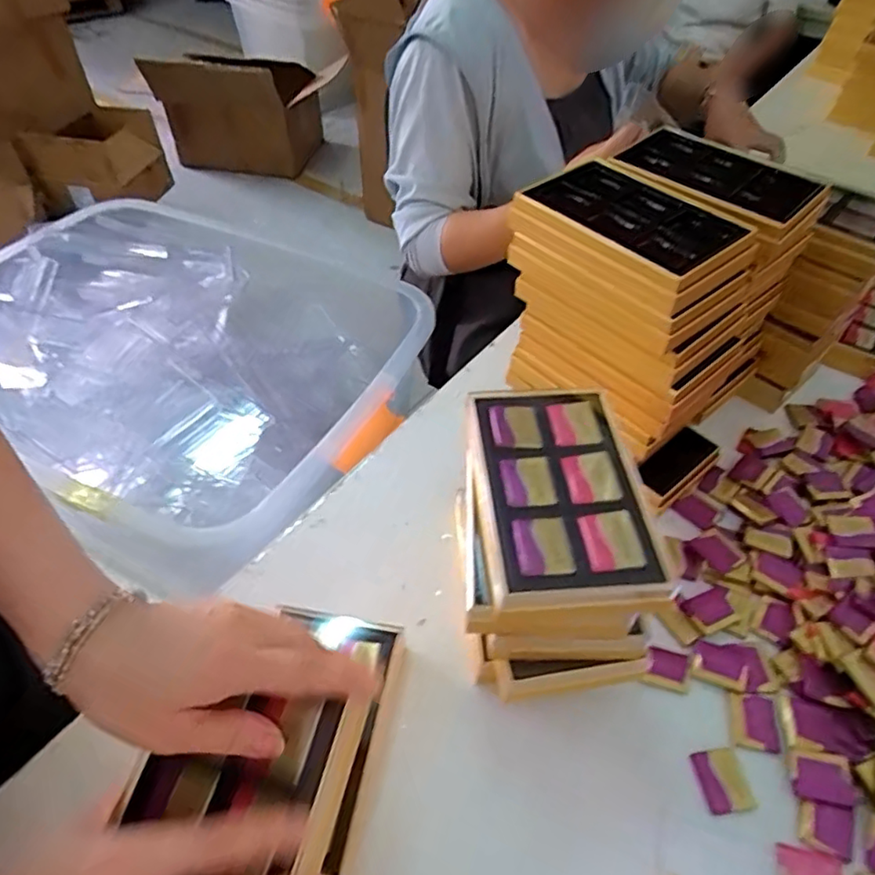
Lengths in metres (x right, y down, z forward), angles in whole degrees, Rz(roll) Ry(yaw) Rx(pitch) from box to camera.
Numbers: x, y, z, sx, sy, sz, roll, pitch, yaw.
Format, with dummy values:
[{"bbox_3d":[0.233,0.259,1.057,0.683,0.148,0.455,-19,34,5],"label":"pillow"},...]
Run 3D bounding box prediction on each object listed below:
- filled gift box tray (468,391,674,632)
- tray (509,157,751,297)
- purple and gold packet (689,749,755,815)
[{"bbox_3d":[0.076,0.037,0.399,0.107,0.023,0.173,-2,48,-3],"label":"filled gift box tray"},{"bbox_3d":[0.156,-0.173,0.481,0.109,0.017,0.159,-32,56,-26],"label":"tray"},{"bbox_3d":[0.201,0.242,0.425,0.032,0.004,0.039,-7,48,-4],"label":"purple and gold packet"}]

